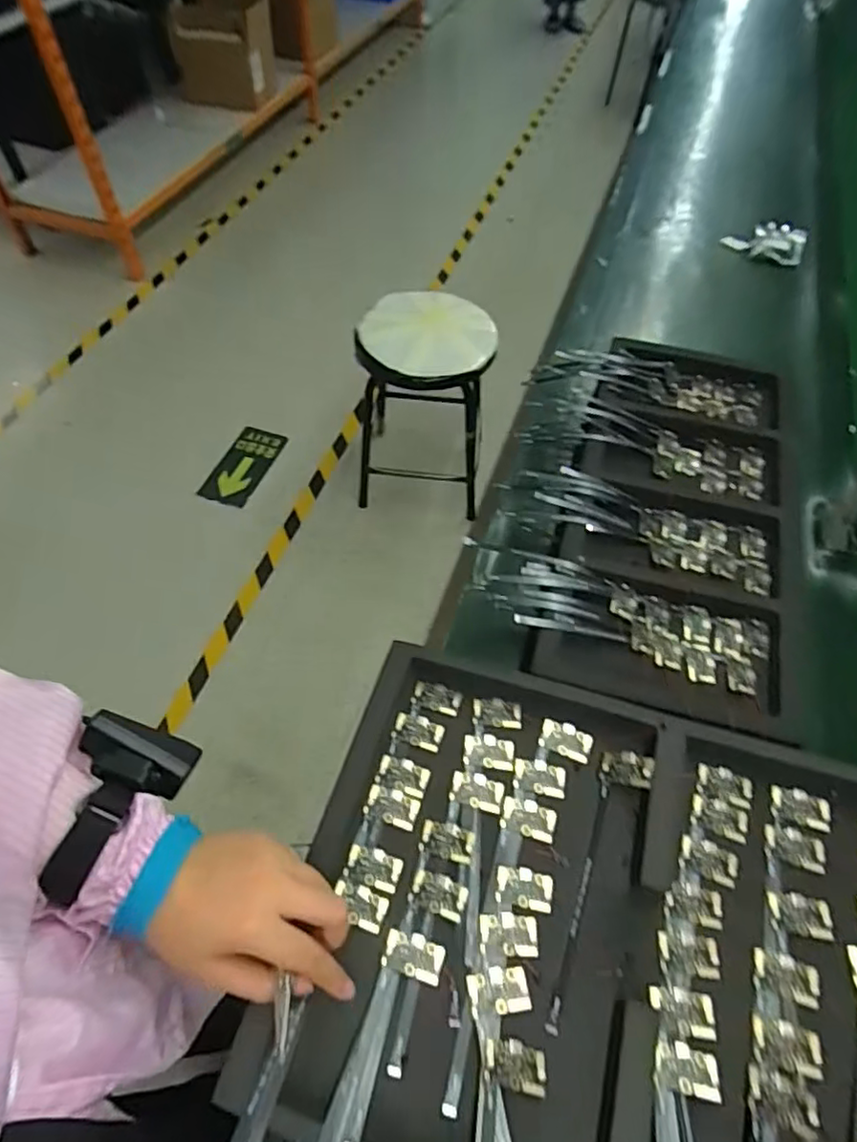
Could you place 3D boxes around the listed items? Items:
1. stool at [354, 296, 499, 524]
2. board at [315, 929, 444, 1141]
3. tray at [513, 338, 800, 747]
[{"bbox_3d":[-0.015,-0.411,1.543,0.318,0.468,0.308,2,56,1],"label":"stool"},{"bbox_3d":[-0.048,0.299,0.341,0.035,0.028,0.190,23,59,14],"label":"board"},{"bbox_3d":[0.256,-0.079,0.650,0.219,0.028,0.503,18,56,6],"label":"tray"}]

